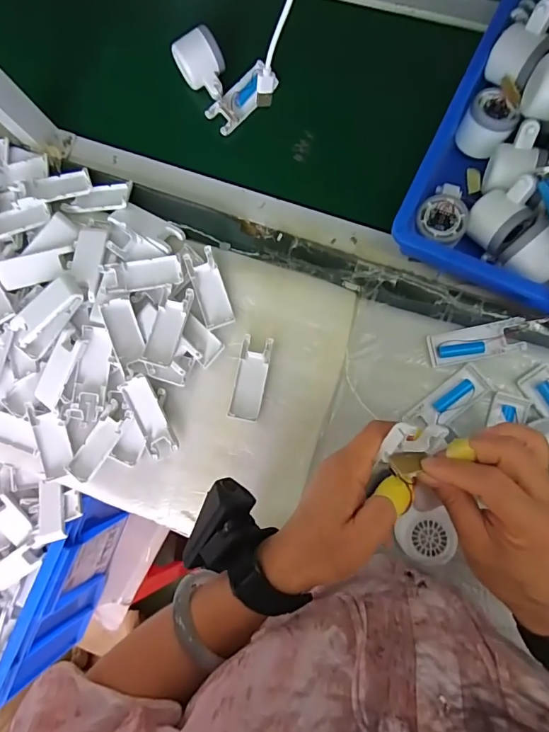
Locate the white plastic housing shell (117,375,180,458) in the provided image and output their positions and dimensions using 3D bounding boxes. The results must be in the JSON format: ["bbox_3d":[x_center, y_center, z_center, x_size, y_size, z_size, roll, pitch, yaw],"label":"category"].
[{"bbox_3d":[-0.158,0.063,0.542,0.039,0.015,0.101,-26,81,1],"label":"white plastic housing shell"}]

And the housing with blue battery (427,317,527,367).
[{"bbox_3d":[0.239,-0.028,0.512,0.106,0.015,0.039,-11,82,4],"label":"housing with blue battery"}]

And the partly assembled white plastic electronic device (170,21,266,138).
[{"bbox_3d":[-0.067,-0.394,0.589,0.094,0.061,0.119,-30,81,1],"label":"partly assembled white plastic electronic device"}]

